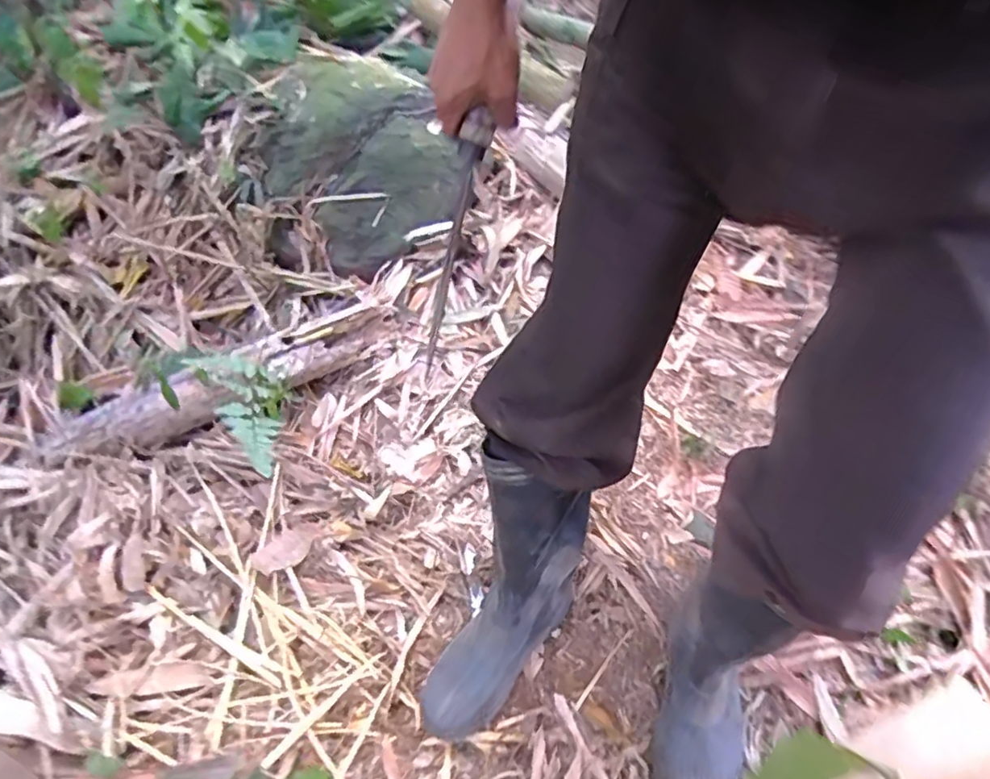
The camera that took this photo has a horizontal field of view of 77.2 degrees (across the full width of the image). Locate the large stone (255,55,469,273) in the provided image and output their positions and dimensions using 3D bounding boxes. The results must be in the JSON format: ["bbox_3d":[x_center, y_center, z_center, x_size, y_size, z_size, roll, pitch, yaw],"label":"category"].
[{"bbox_3d":[-0.290,-0.501,1.336,0.398,0.303,0.415,-13,41,-17],"label":"large stone"}]

